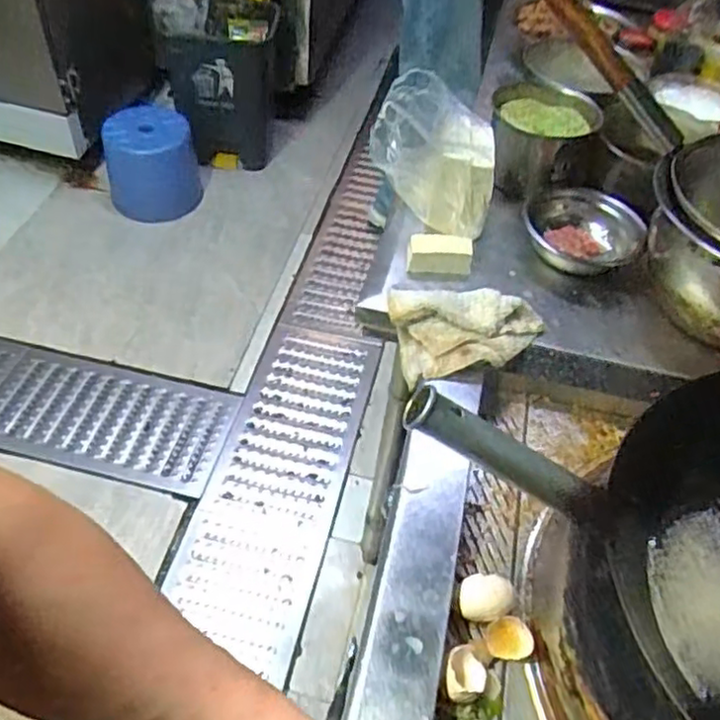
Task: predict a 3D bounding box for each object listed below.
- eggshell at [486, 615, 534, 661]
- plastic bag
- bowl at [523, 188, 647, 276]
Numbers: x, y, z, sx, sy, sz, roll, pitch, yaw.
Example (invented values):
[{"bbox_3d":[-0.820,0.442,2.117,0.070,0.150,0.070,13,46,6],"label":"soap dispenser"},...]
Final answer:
[{"bbox_3d":[0.133,0.250,0.612,0.037,0.017,0.034,3,50,-3],"label":"eggshell"},{"bbox_3d":[0.099,-0.282,0.953,0.148,0.126,0.202,1,50,-5],"label":"plastic bag"},{"bbox_3d":[0.302,-0.176,0.925,0.134,0.057,0.128,3,50,-3],"label":"bowl"}]

